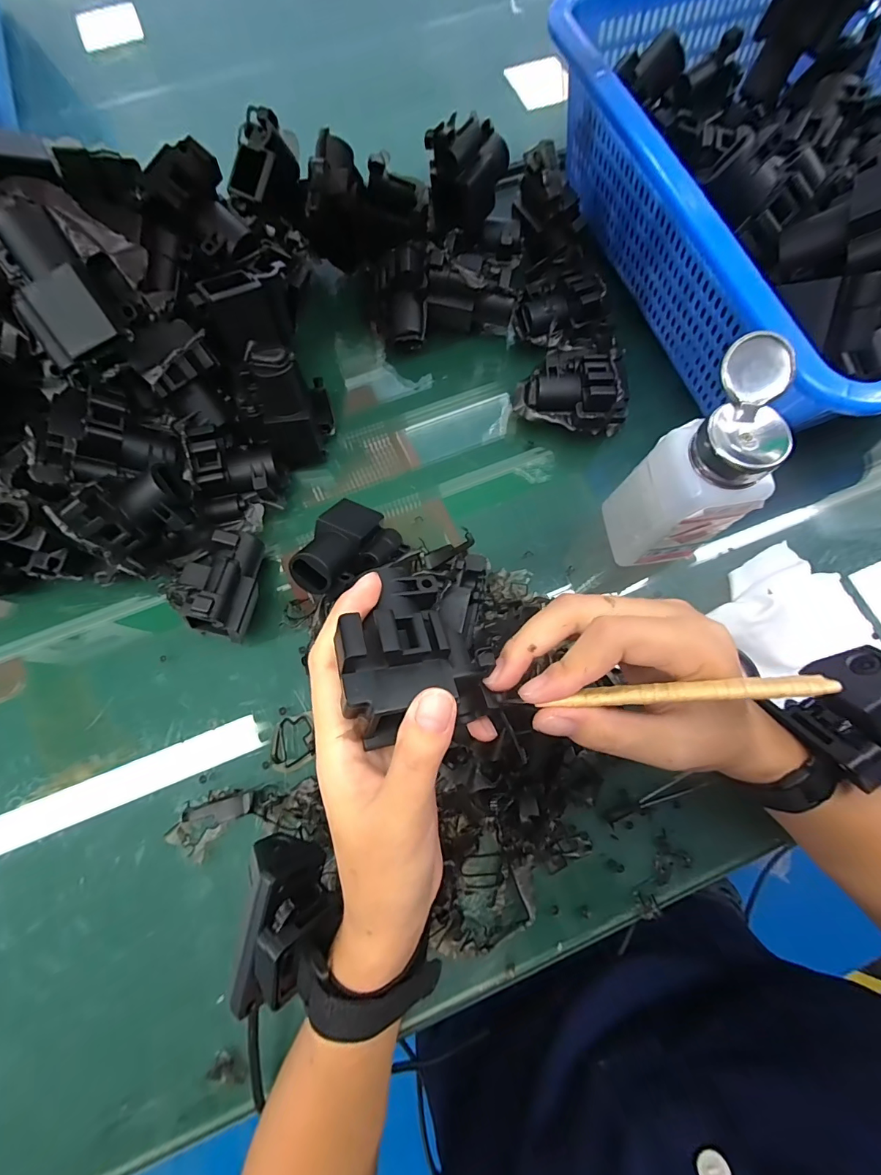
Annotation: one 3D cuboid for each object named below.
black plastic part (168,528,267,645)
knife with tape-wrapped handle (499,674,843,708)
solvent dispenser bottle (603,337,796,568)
[{"bbox_3d":[-0.140,-0.006,0.277,0.027,0.053,0.073,5,75,0],"label":"black plastic part"},{"bbox_3d":[0.076,0.039,0.159,0.104,0.006,0.007,-9,74,19],"label":"knife with tape-wrapped handle"},{"bbox_3d":[0.145,-0.067,0.262,0.057,0.124,0.076,-7,75,-3],"label":"solvent dispenser bottle"}]

